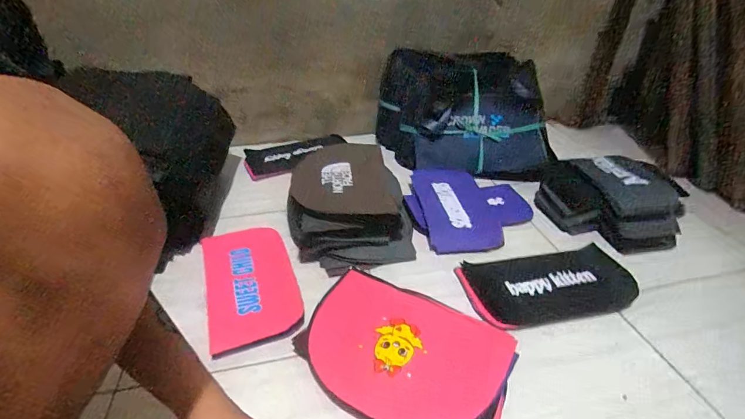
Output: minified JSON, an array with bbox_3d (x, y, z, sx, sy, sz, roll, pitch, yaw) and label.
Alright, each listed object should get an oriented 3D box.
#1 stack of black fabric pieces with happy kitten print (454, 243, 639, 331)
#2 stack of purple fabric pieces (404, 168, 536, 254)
[{"bbox_3d":[0.321,0.132,0.698,0.303,0.019,0.161,-6,35,-10],"label":"stack of black fabric pieces with happy kitten print"},{"bbox_3d":[0.222,-0.022,0.902,0.272,0.034,0.299,-9,35,-14],"label":"stack of purple fabric pieces"}]

